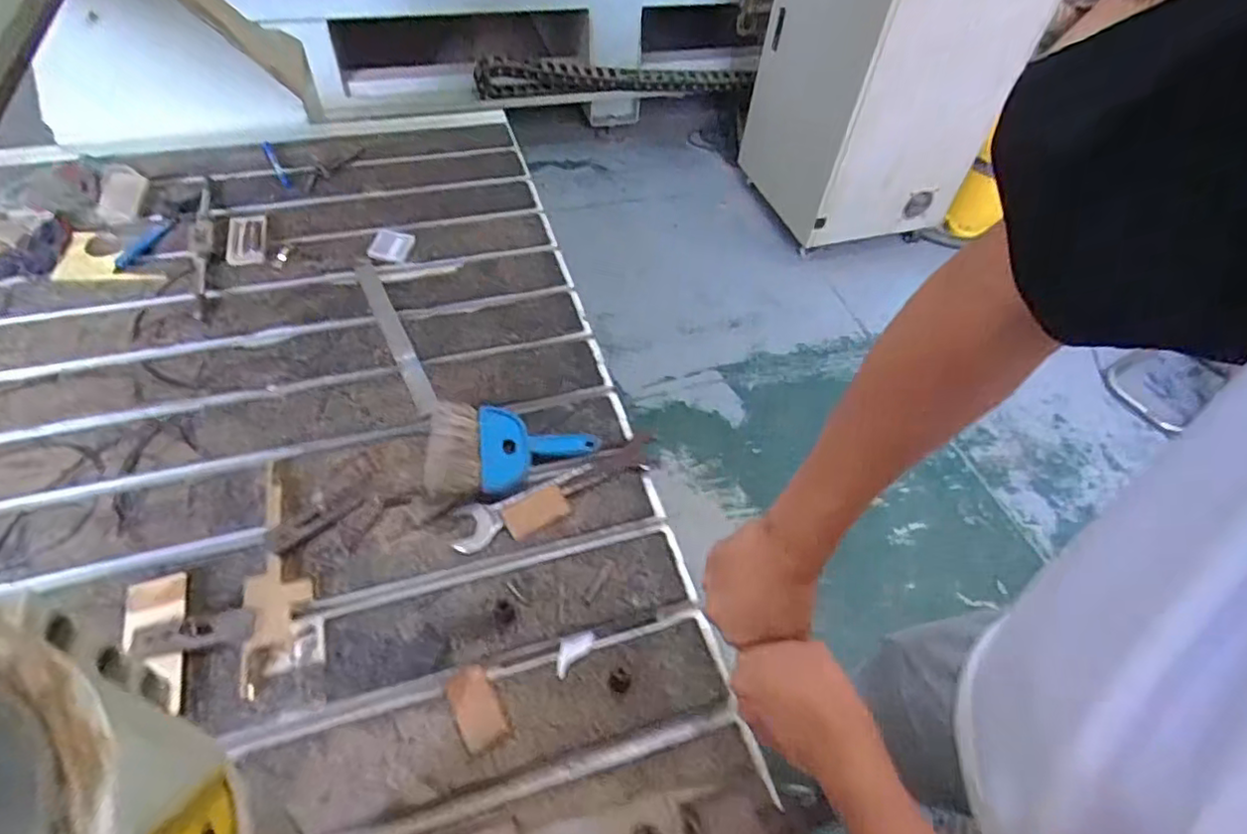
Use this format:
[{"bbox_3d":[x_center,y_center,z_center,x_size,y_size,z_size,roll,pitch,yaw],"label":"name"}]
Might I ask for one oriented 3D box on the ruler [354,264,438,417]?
[{"bbox_3d":[-0.300,-0.112,0.832,0.027,0.008,0.299,-22,57,-20],"label":"ruler"}]

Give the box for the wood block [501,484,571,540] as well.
[{"bbox_3d":[-0.093,0.099,0.679,0.067,0.010,0.038,-25,58,-22],"label":"wood block"}]

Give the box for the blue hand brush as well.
[{"bbox_3d":[-0.121,0.032,0.707,0.186,0.045,0.133,-3,52,-7],"label":"blue hand brush"}]

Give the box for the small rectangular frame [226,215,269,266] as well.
[{"bbox_3d":[-0.548,-0.262,0.929,0.049,0.013,0.111,-8,53,-11],"label":"small rectangular frame"}]

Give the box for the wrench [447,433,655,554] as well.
[{"bbox_3d":[-0.072,0.077,0.703,0.244,0.011,0.045,-23,57,-21],"label":"wrench"}]

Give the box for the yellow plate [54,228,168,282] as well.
[{"bbox_3d":[-0.702,-0.223,0.885,0.154,0.011,0.096,2,52,-3],"label":"yellow plate"}]

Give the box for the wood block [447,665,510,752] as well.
[{"bbox_3d":[-0.130,0.255,0.560,0.036,0.006,0.069,-22,57,-20],"label":"wood block"}]

